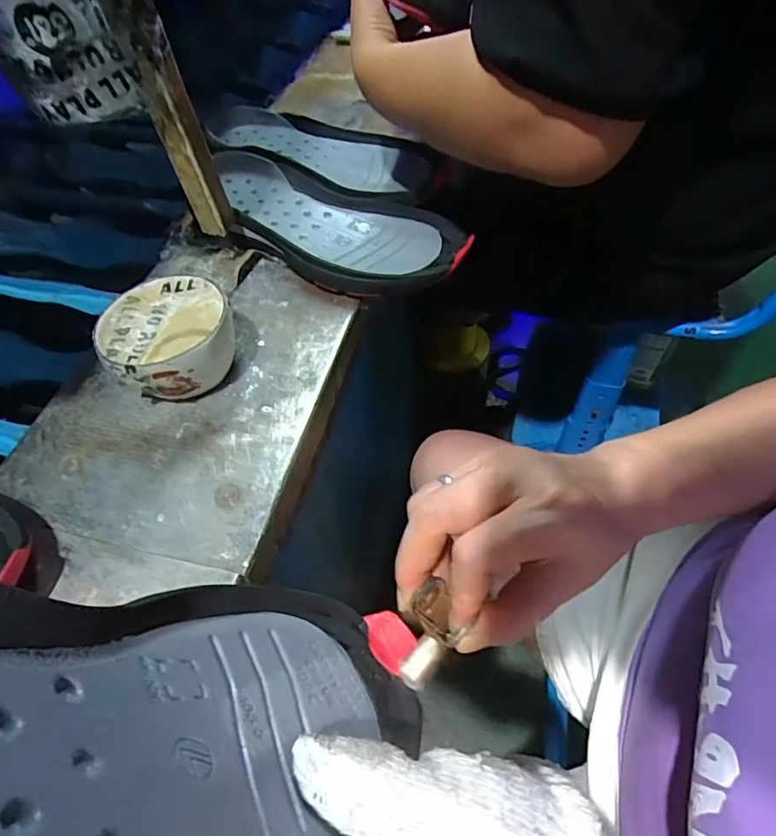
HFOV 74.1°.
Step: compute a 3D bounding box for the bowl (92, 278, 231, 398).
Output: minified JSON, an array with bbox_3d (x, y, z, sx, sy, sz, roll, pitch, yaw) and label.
[{"bbox_3d":[-0.182,-0.063,0.444,0.103,0.060,0.104,-2,54,3],"label":"bowl"}]

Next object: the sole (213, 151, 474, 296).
[{"bbox_3d":[-0.068,-0.204,0.539,0.327,0.042,0.121,30,62,24],"label":"sole"}]

